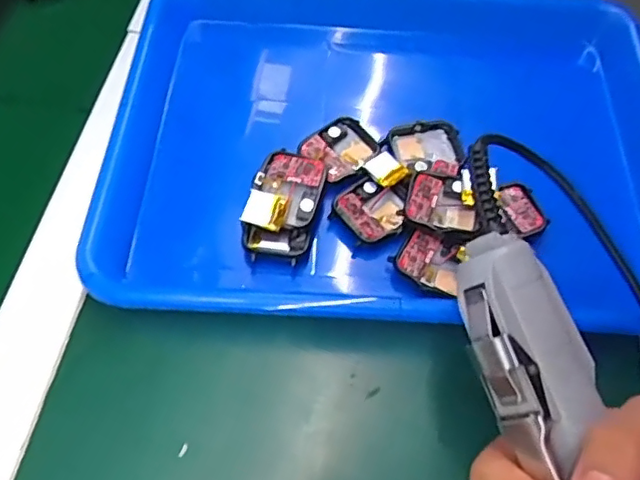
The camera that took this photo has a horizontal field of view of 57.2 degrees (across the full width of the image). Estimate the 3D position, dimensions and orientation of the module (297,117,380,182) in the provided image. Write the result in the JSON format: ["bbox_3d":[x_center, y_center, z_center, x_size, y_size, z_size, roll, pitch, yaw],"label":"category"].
[{"bbox_3d":[0.013,-0.055,0.356,0.036,0.013,0.042,42,67,18],"label":"module"}]

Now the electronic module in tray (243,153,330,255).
[{"bbox_3d":[-0.020,-0.020,0.324,0.036,0.017,0.058,14,62,5],"label":"electronic module in tray"}]

